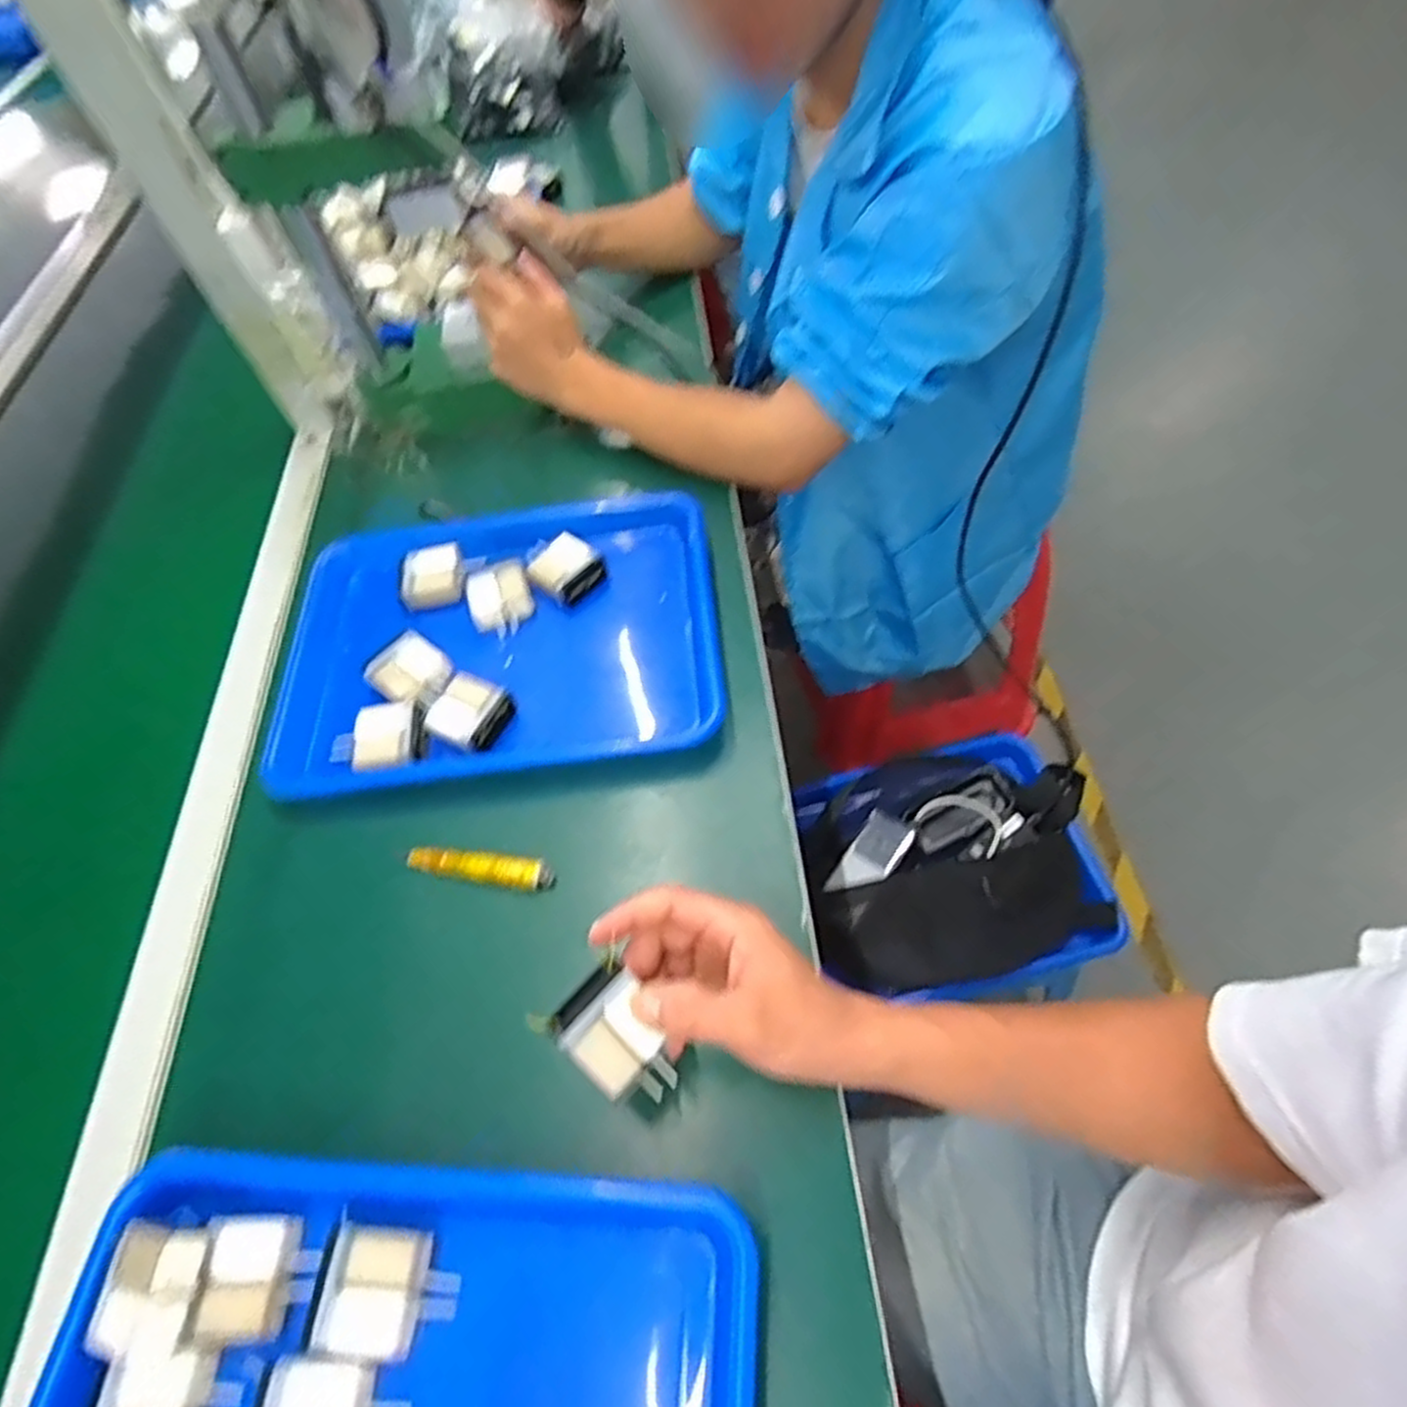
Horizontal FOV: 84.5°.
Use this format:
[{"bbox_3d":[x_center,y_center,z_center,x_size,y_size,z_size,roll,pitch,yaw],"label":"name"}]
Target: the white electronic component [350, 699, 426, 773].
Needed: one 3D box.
[{"bbox_3d":[-0.228,0.024,0.562,0.050,0.013,0.047,-13,70,-8],"label":"white electronic component"}]

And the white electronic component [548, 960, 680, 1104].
[{"bbox_3d":[-0.042,0.169,0.394,0.067,0.026,0.046,41,68,-2],"label":"white electronic component"}]

